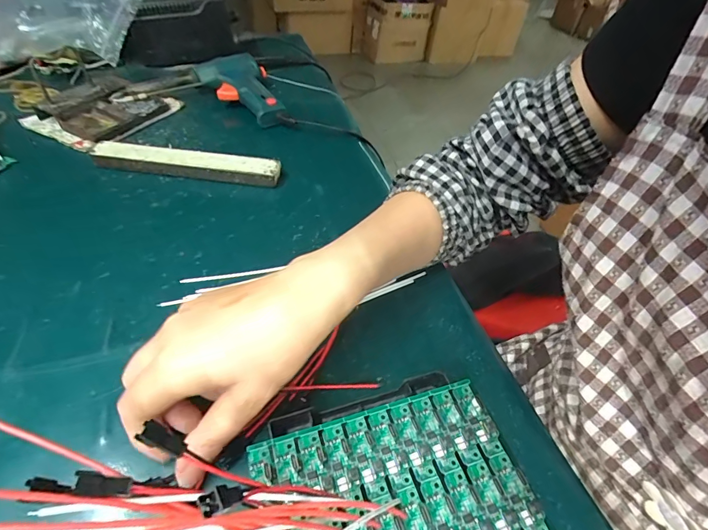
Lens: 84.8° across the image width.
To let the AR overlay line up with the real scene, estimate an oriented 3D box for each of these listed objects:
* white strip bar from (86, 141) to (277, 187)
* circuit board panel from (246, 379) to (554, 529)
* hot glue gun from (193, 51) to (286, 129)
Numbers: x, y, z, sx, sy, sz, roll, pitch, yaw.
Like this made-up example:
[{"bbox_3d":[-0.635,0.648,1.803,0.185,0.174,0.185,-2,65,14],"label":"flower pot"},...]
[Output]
[{"bbox_3d":[-0.184,-0.112,0.429,0.203,0.024,0.026,7,44,0],"label":"white strip bar"},{"bbox_3d":[0.021,0.119,0.204,0.137,0.004,0.091,-11,48,-14],"label":"circuit board panel"},{"bbox_3d":[-0.157,-0.241,0.536,0.090,0.059,0.145,-15,48,-20],"label":"hot glue gun"}]

